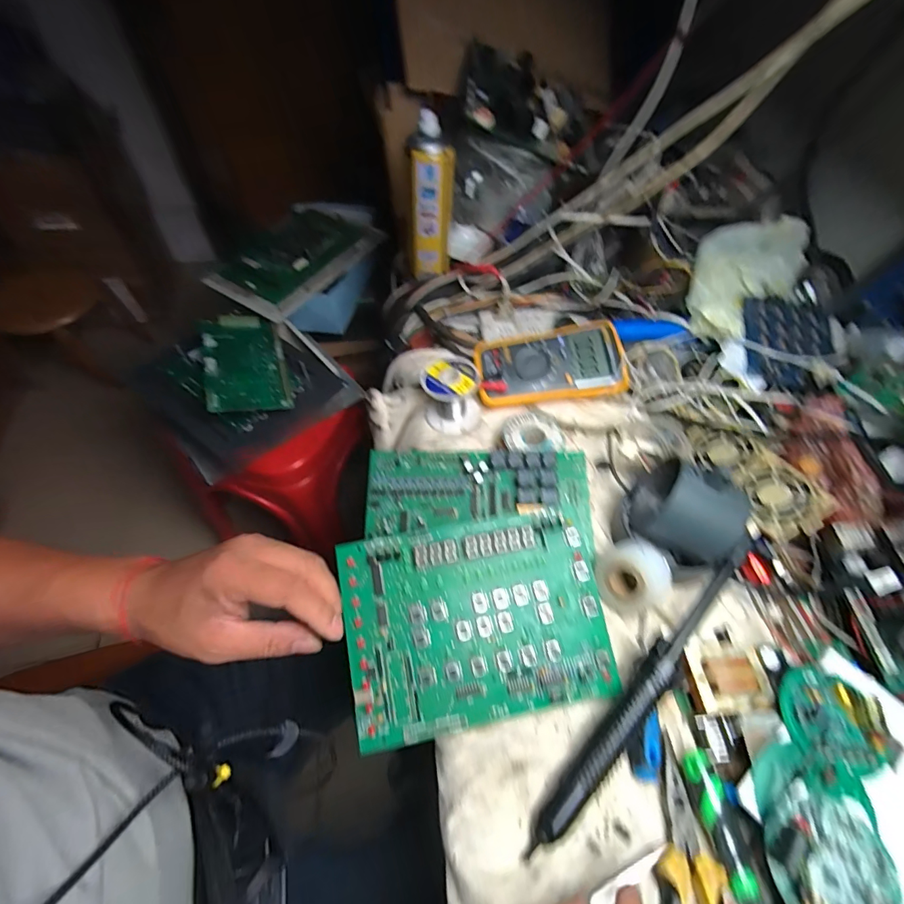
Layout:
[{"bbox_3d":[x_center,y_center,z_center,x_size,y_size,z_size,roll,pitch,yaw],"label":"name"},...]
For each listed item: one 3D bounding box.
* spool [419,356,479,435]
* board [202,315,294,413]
[{"bbox_3d":[0.000,-0.067,0.523,0.066,0.064,0.063,-3,56,-4],"label":"spool"},{"bbox_3d":[-0.333,-0.146,0.714,0.116,0.011,0.203,-8,63,-27],"label":"board"}]

